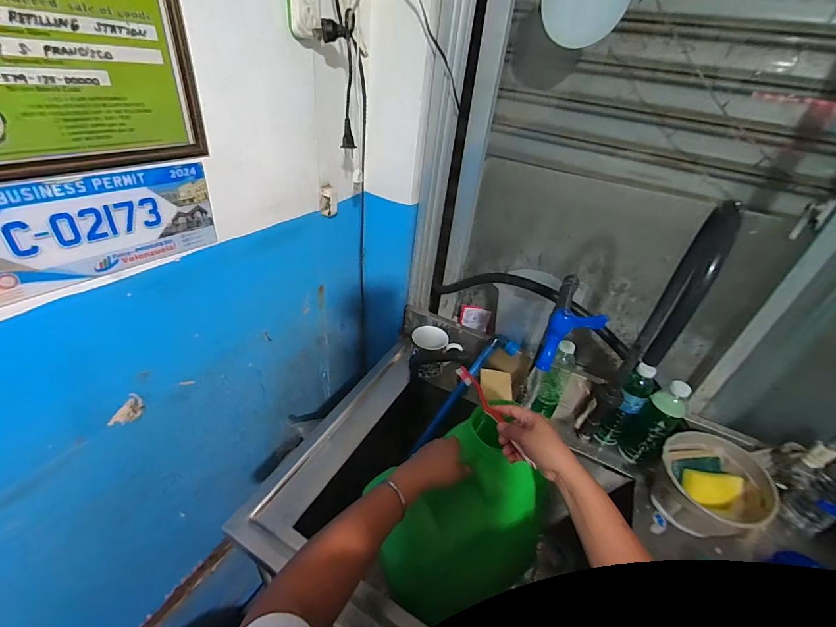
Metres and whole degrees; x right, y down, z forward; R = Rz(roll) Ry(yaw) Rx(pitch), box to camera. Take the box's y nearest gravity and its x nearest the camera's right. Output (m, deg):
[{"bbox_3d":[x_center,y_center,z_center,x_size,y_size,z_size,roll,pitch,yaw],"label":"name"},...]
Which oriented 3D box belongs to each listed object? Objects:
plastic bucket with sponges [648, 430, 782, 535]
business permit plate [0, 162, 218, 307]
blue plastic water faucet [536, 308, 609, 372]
[{"bbox_3d":[0.541,0.333,0.698,0.177,0.112,0.171,-10,39,-22],"label":"plastic bucket with sponges"},{"bbox_3d":[-0.412,-0.108,0.470,0.004,0.127,0.303,24,37,23],"label":"business permit plate"},{"bbox_3d":[0.210,0.032,0.519,0.084,0.079,0.047,-12,40,-24],"label":"blue plastic water faucet"}]

